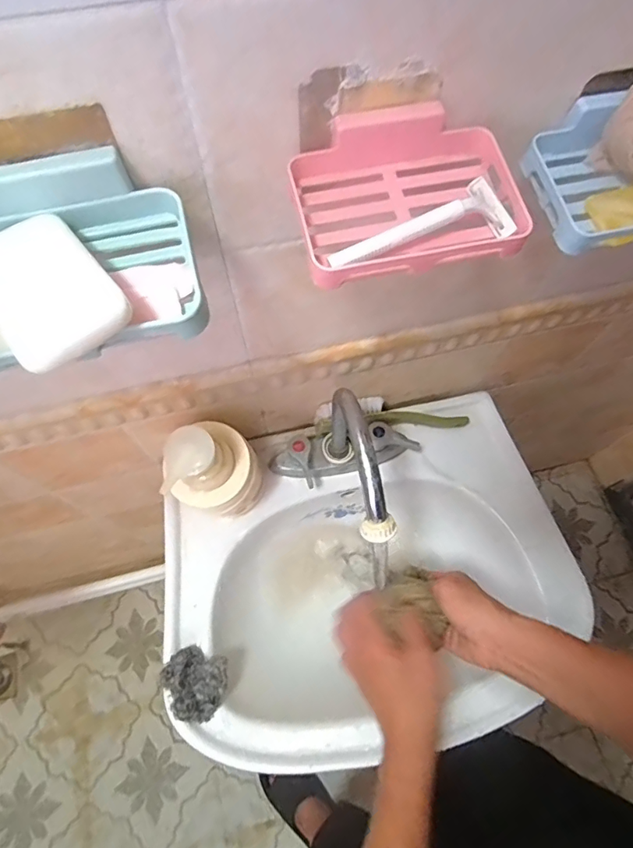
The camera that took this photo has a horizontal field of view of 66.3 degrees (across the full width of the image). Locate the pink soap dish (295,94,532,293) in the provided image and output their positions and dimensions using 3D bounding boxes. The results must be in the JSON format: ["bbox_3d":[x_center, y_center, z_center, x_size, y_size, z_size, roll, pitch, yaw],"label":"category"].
[{"bbox_3d":[0.050,-0.130,0.268,0.119,0.038,0.091,-11,68,-5],"label":"pink soap dish"}]

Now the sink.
[{"bbox_3d":[0.058,0.186,0.614,0.471,0.160,0.359,-13,69,-6],"label":"sink"}]

